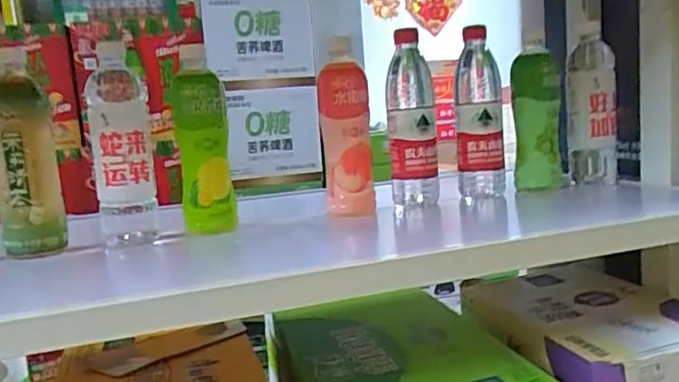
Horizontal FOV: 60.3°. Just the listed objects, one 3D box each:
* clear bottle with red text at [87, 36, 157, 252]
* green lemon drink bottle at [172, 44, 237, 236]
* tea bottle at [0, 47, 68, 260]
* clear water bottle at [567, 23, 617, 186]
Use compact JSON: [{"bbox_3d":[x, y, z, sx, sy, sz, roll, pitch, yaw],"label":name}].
[{"bbox_3d":[-0.239,-0.048,0.643,0.065,0.216,0.058,-8,9,-21],"label":"clear bottle with red text"},{"bbox_3d":[-0.158,-0.058,0.675,0.059,0.211,0.061,-6,8,-11],"label":"green lemon drink bottle"},{"bbox_3d":[-0.335,-0.038,0.620,0.060,0.213,0.059,-9,9,-26],"label":"tea bottle"},{"bbox_3d":[0.363,-0.123,0.841,0.062,0.219,0.069,-2,9,21],"label":"clear water bottle"}]

